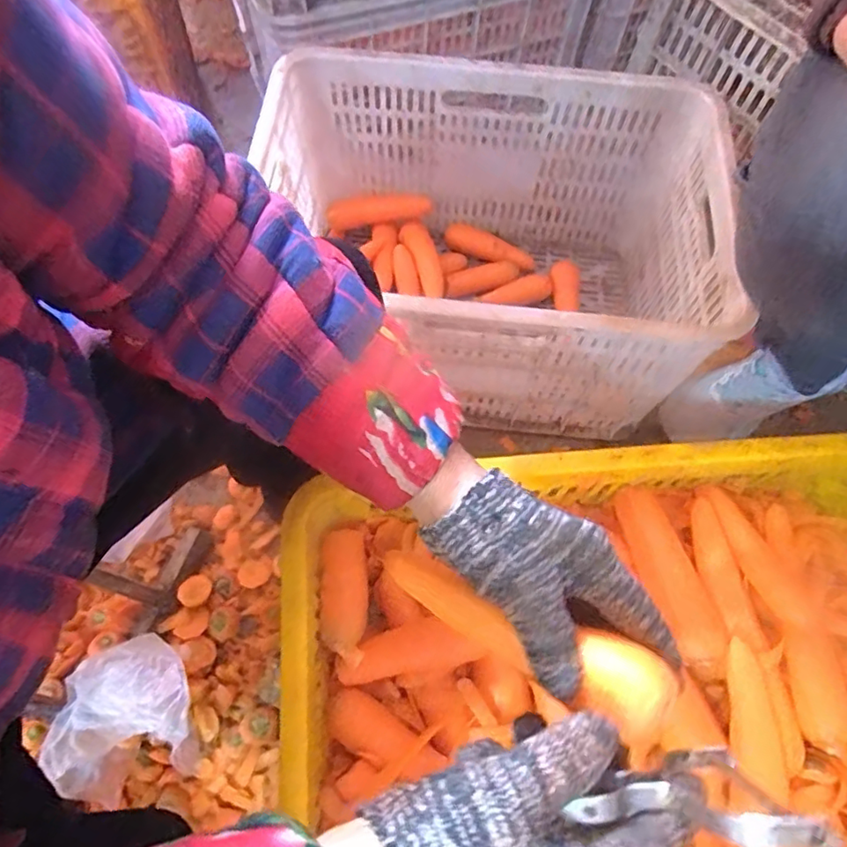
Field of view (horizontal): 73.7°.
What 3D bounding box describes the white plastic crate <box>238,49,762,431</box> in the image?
[{"bbox_3d":[0.078,-0.211,0.731,0.502,0.285,0.359,4,67,-1],"label":"white plastic crate"}]

